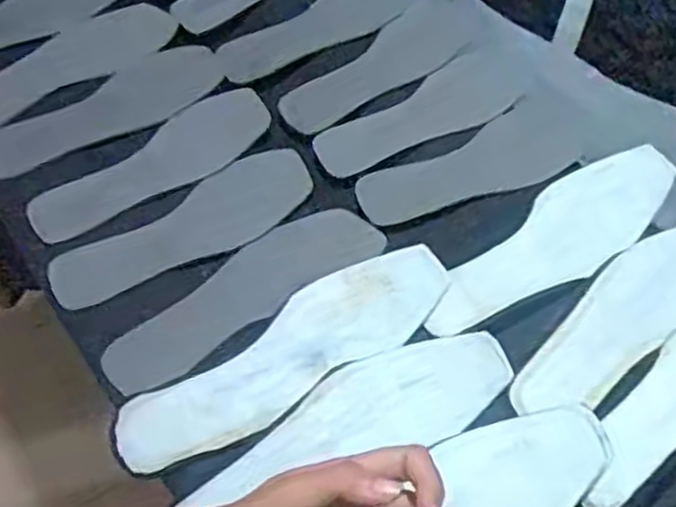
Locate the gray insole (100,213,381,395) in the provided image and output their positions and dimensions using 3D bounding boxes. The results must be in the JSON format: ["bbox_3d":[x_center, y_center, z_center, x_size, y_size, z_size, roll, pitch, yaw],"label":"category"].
[{"bbox_3d":[-0.077,0.031,0.596,0.243,0.009,0.072,-32,54,-18],"label":"gray insole"}]

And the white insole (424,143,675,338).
[{"bbox_3d":[0.191,-0.015,0.631,0.283,0.008,0.081,-30,63,-21],"label":"white insole"}]

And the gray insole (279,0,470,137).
[{"bbox_3d":[0.047,-0.192,0.742,0.234,0.013,0.081,-38,66,-24],"label":"gray insole"}]

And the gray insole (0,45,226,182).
[{"bbox_3d":[-0.227,-0.141,0.710,0.245,0.011,0.082,-30,63,-21],"label":"gray insole"}]

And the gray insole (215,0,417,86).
[{"bbox_3d":[-0.014,-0.248,0.775,0.246,0.010,0.079,-33,64,-22],"label":"gray insole"}]

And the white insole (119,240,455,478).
[{"bbox_3d":[-0.034,0.075,0.562,0.282,0.012,0.075,-28,62,-20],"label":"white insole"}]

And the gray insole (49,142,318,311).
[{"bbox_3d":[-0.129,-0.022,0.628,0.236,0.010,0.079,-30,63,-21],"label":"gray insole"}]

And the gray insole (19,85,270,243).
[{"bbox_3d":[-0.168,-0.084,0.669,0.235,0.012,0.078,-34,64,-23],"label":"gray insole"}]

